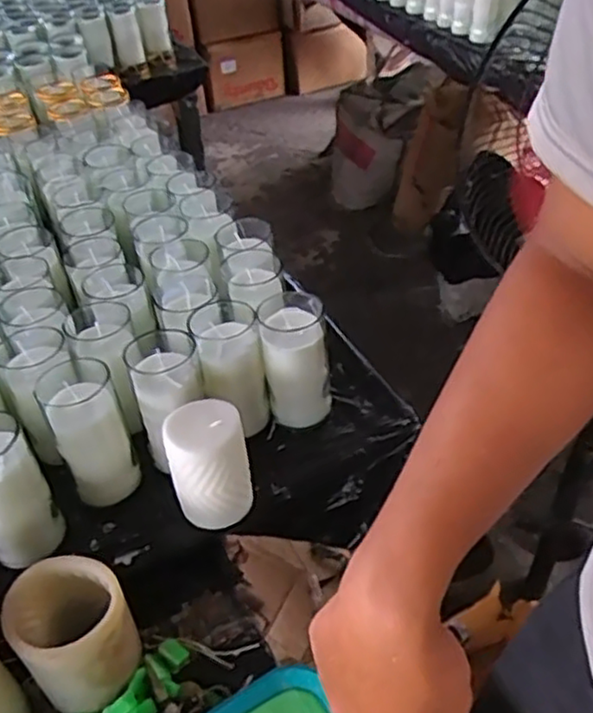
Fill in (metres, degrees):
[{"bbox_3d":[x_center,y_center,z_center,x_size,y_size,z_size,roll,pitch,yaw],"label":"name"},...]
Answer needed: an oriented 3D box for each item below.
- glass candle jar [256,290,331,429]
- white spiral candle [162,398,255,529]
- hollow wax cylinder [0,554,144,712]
[{"bbox_3d":[-0.003,0.003,0.697,0.066,0.122,0.071,-9,42,-7],"label":"glass candle jar"},{"bbox_3d":[-0.080,0.098,0.617,0.067,0.096,0.066,-14,42,-12],"label":"white spiral candle"},{"bbox_3d":[-0.174,0.218,0.534,0.080,0.090,0.080,-29,48,-27],"label":"hollow wax cylinder"}]

